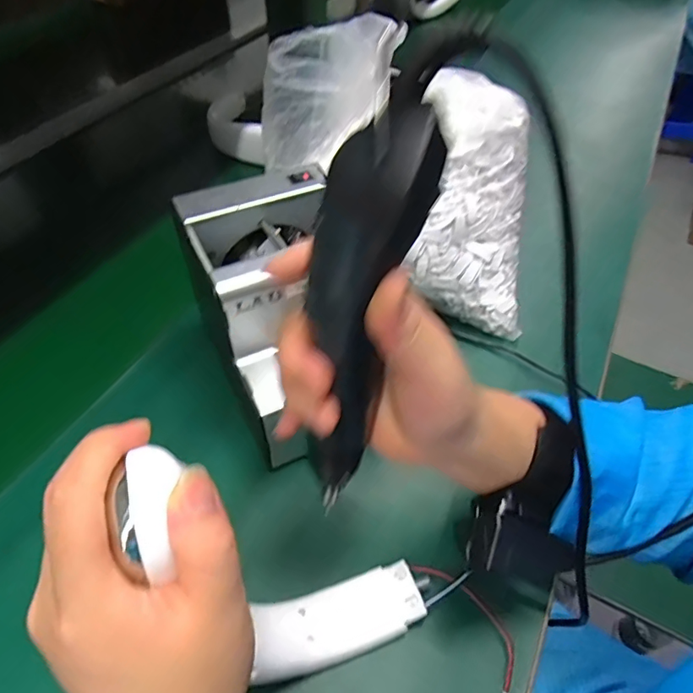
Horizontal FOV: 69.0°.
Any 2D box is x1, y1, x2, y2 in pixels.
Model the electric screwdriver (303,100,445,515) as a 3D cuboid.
[{"bbox_3d":[0.001,-0.002,0.230,0.039,0.199,0.026,23,41,16],"label":"electric screwdriver"}]

